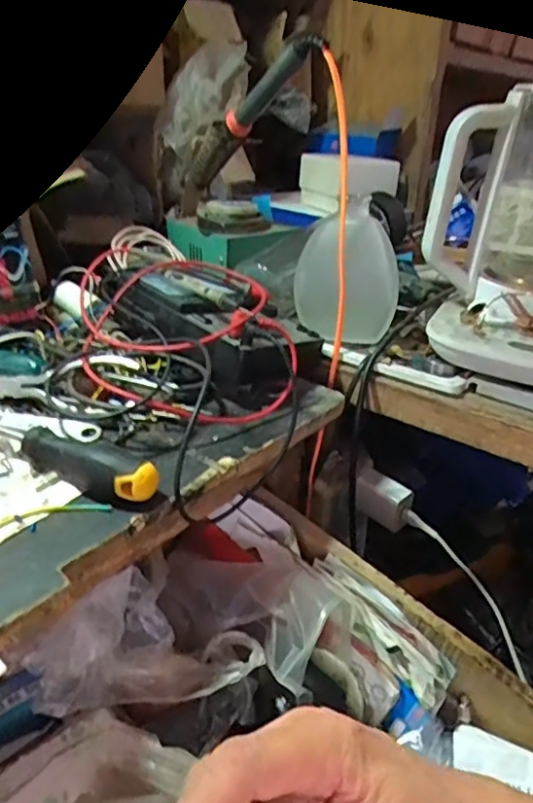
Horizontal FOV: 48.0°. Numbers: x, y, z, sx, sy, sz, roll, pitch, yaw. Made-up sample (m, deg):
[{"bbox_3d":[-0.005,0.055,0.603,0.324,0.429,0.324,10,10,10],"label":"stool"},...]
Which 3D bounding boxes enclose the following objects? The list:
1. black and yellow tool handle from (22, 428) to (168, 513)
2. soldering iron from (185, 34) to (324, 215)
[{"bbox_3d":[-0.111,0.041,0.379,0.094,0.026,0.029,17,33,22],"label":"black and yellow tool handle"},{"bbox_3d":[-0.035,-0.266,0.600,0.024,0.031,0.293,-19,-3,-33],"label":"soldering iron"}]

